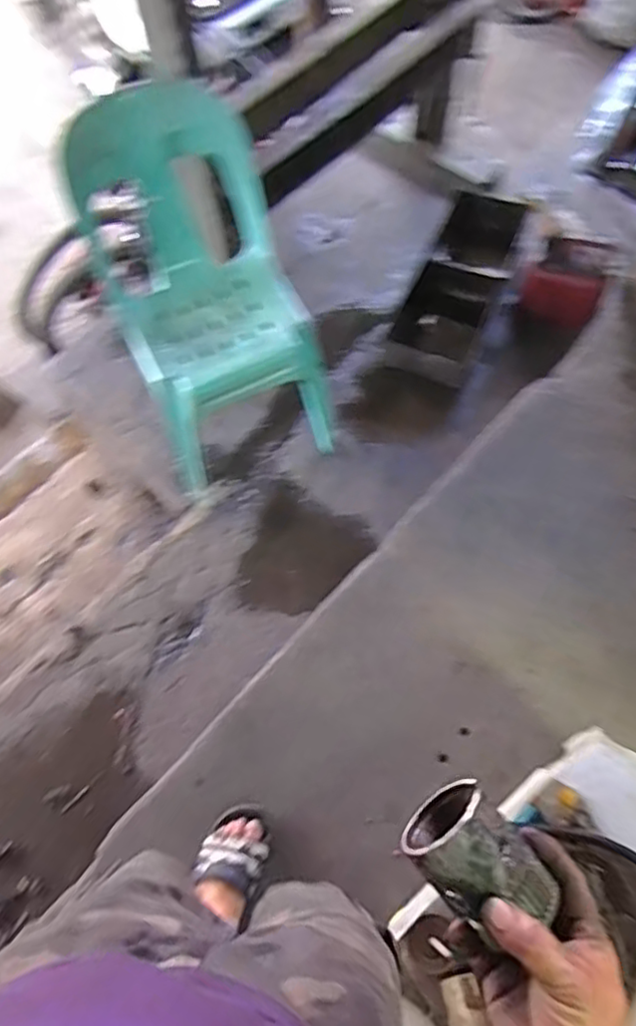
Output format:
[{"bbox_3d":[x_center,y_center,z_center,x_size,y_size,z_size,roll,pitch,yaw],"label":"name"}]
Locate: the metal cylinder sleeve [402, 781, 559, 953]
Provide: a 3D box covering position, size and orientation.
[{"bbox_3d":[0.109,0.240,0.442,0.069,0.073,0.096,-38,87,-29],"label":"metal cylinder sleeve"}]

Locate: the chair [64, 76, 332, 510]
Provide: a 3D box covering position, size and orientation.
[{"bbox_3d":[-0.252,-0.474,1.523,0.406,0.763,0.456,-25,67,-9],"label":"chair"}]

